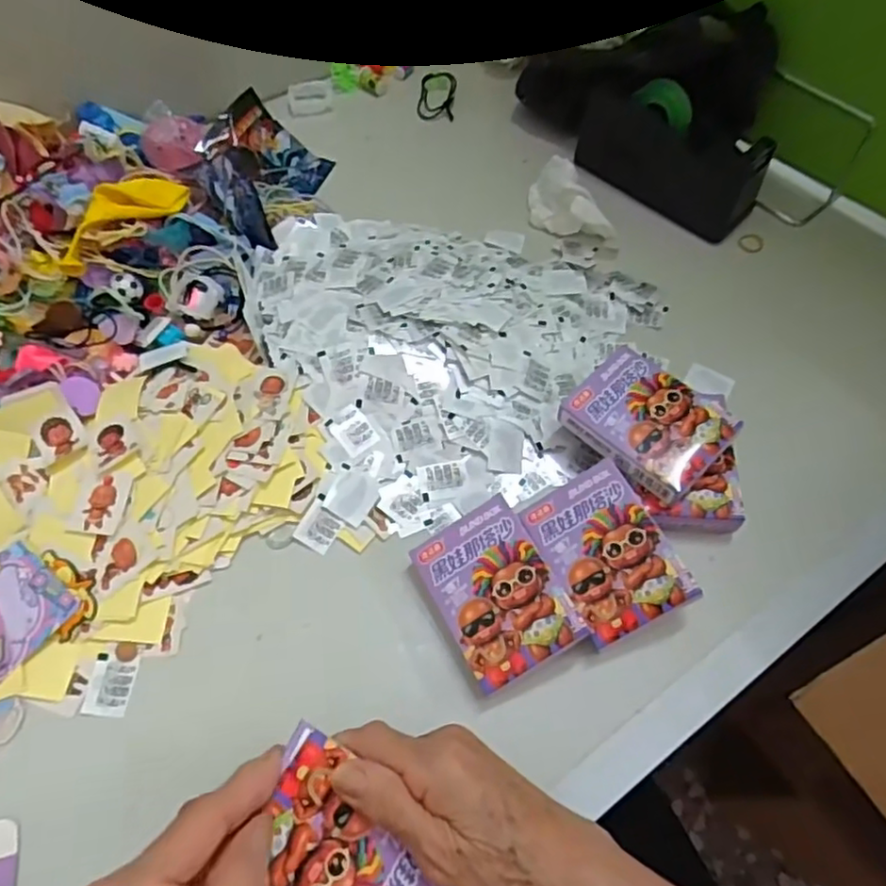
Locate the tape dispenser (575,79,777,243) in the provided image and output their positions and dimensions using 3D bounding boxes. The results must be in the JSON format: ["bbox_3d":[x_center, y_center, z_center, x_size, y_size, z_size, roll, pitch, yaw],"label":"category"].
[{"bbox_3d":[0.181,-0.233,0.522,0.152,0.074,0.056,37,66,17],"label":"tape dispenser"}]

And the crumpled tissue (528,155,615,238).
[{"bbox_3d":[0.101,-0.192,0.517,0.041,0.039,0.089,-31,69,-20],"label":"crumpled tissue"}]

